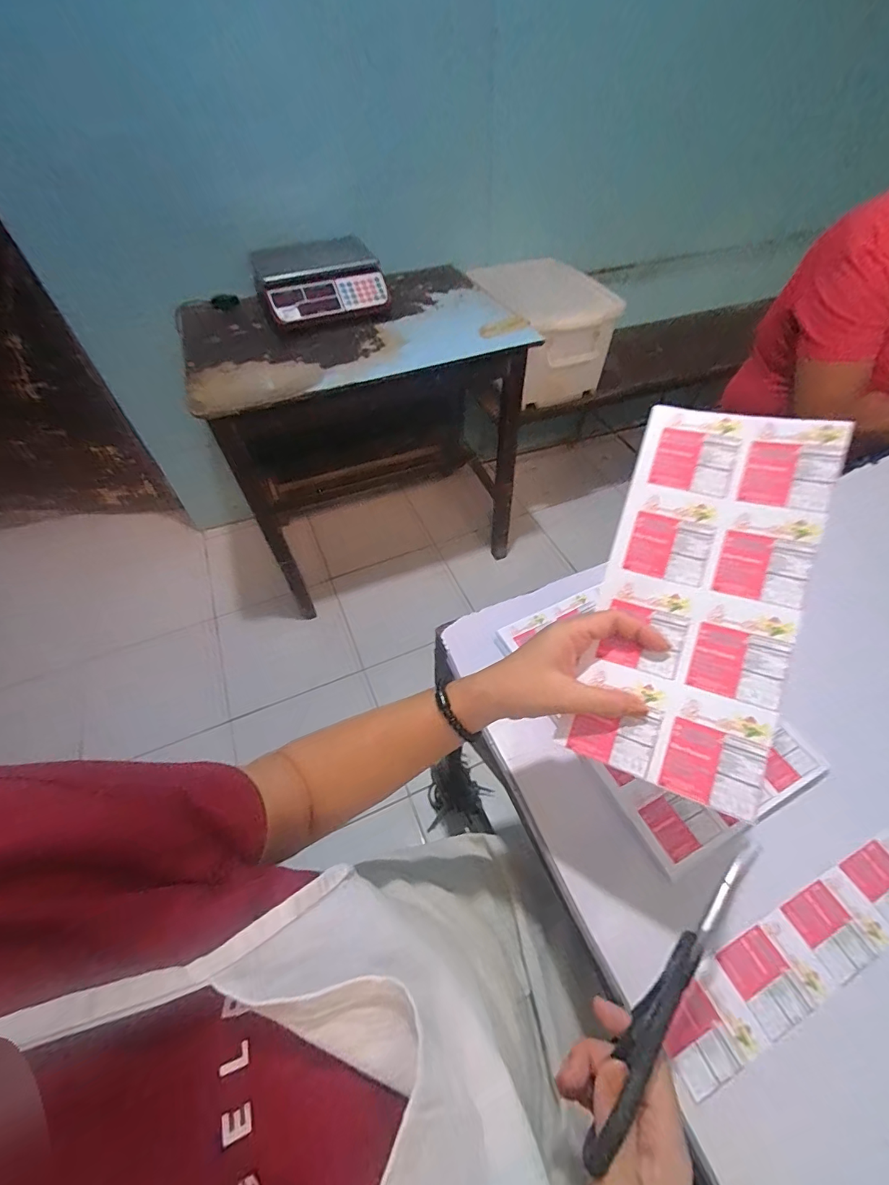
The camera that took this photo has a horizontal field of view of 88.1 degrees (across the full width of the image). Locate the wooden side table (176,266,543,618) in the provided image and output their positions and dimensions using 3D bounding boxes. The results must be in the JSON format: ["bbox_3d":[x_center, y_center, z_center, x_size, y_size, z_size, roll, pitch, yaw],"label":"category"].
[{"bbox_3d":[-0.245,-0.440,1.457,0.836,0.784,0.574,-16,52,-10],"label":"wooden side table"}]

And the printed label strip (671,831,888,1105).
[{"bbox_3d":[0.298,0.292,0.378,0.281,0.005,0.059,-21,53,-14],"label":"printed label strip"}]

